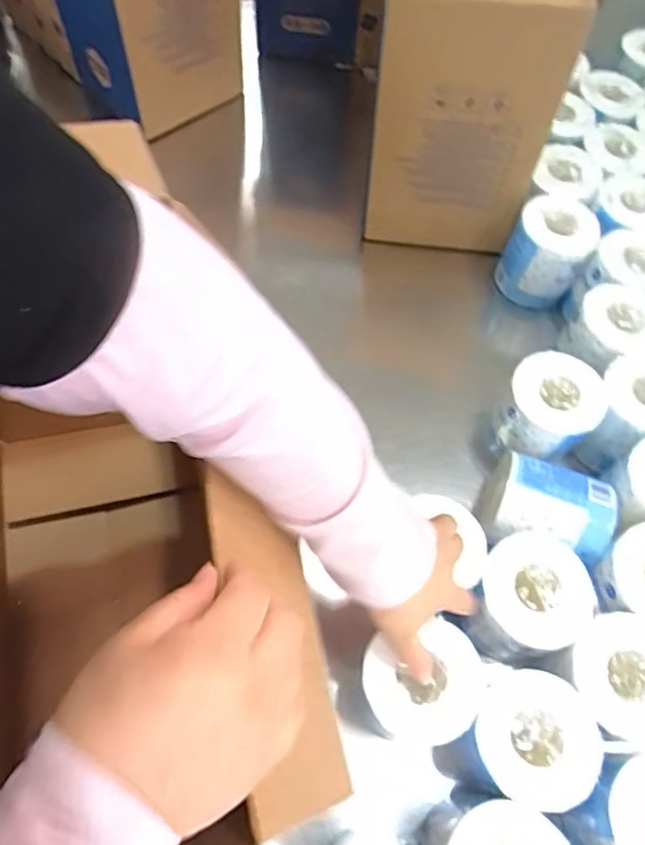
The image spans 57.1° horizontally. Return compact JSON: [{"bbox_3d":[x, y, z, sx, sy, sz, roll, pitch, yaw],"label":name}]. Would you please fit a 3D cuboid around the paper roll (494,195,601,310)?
[{"bbox_3d":[0.286,-0.217,0.773,0.095,0.113,0.091,1,62,-2],"label":"paper roll"}]

